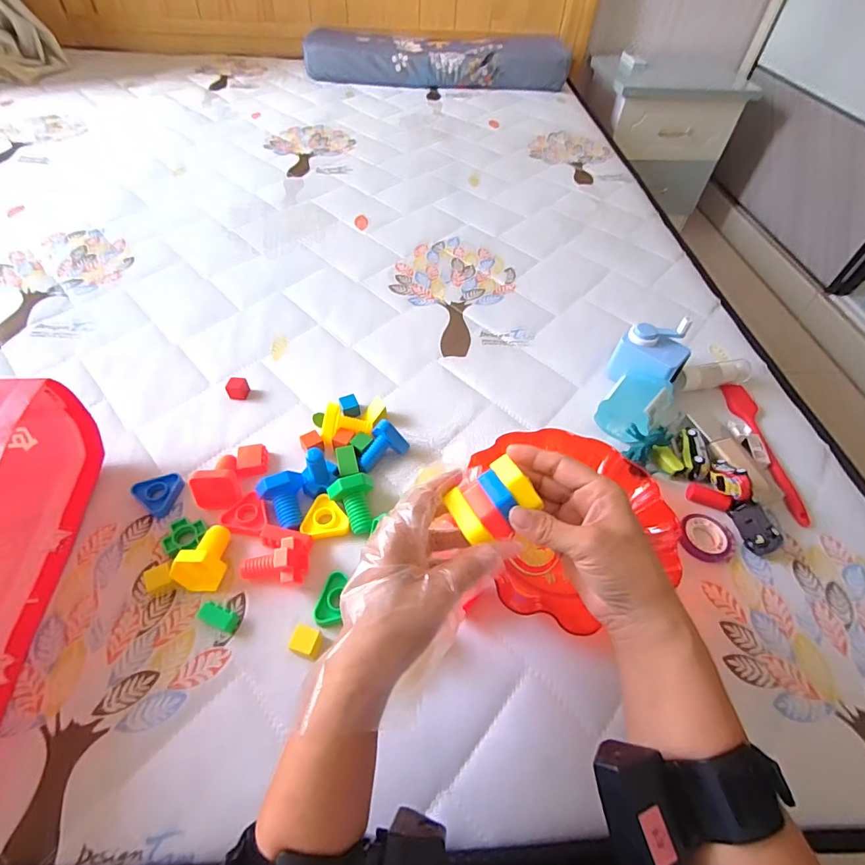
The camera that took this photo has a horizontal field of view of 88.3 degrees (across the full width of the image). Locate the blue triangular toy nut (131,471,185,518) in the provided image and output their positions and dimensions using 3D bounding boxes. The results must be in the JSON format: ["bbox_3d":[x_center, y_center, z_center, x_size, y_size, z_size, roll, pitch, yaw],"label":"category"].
[{"bbox_3d":[-0.284,0.061,0.470,0.041,0.014,0.044,35,59,20],"label":"blue triangular toy nut"}]

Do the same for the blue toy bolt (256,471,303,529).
[{"bbox_3d":[-0.149,0.068,0.451,0.043,0.033,0.052,-22,58,-19],"label":"blue toy bolt"}]

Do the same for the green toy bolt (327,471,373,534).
[{"bbox_3d":[-0.079,0.071,0.449,0.044,0.035,0.045,-12,55,-13],"label":"green toy bolt"}]

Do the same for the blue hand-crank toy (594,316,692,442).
[{"bbox_3d":[0.258,-0.068,0.559,0.087,0.076,0.163,20,60,29],"label":"blue hand-crank toy"}]

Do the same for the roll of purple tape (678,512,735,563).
[{"bbox_3d":[0.287,0.109,0.466,0.056,0.007,0.052,2,53,-3],"label":"roll of purple tape"}]

